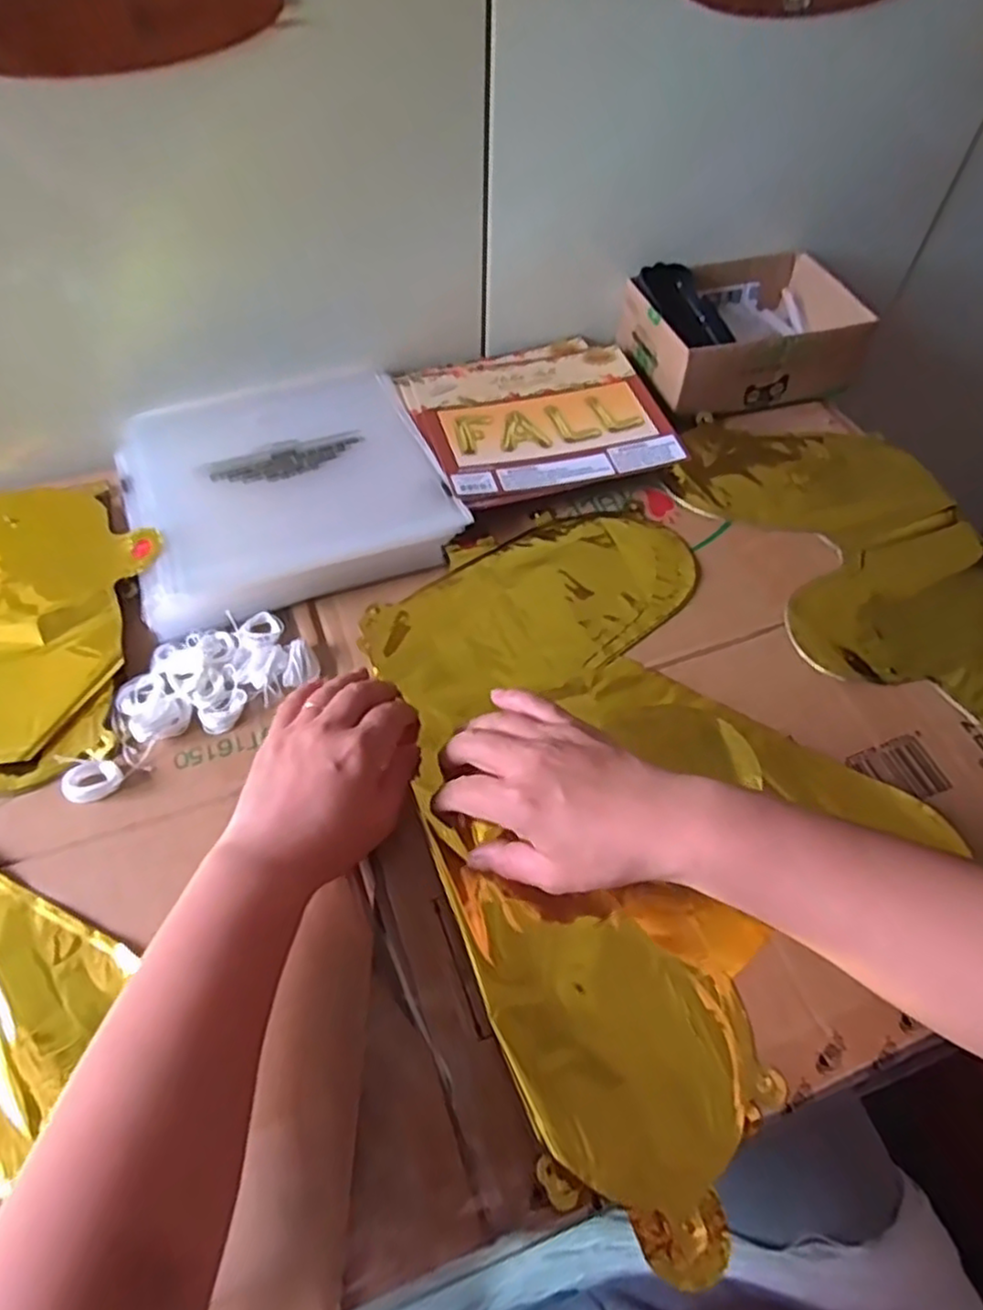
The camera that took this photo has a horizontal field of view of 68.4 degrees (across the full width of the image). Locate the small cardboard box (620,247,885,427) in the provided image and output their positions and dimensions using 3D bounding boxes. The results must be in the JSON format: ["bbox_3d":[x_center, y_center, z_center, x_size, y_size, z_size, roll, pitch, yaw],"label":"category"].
[{"bbox_3d":[0.225,-0.300,0.660,0.194,0.061,0.151,-17,60,-13],"label":"small cardboard box"}]

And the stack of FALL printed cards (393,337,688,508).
[{"bbox_3d":[0.037,-0.199,0.598,0.193,0.020,0.176,-14,59,-12],"label":"stack of FALL printed cards"}]

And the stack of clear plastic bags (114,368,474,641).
[{"bbox_3d":[-0.158,-0.135,0.546,0.223,0.030,0.227,-19,60,-14],"label":"stack of clear plastic bags"}]

